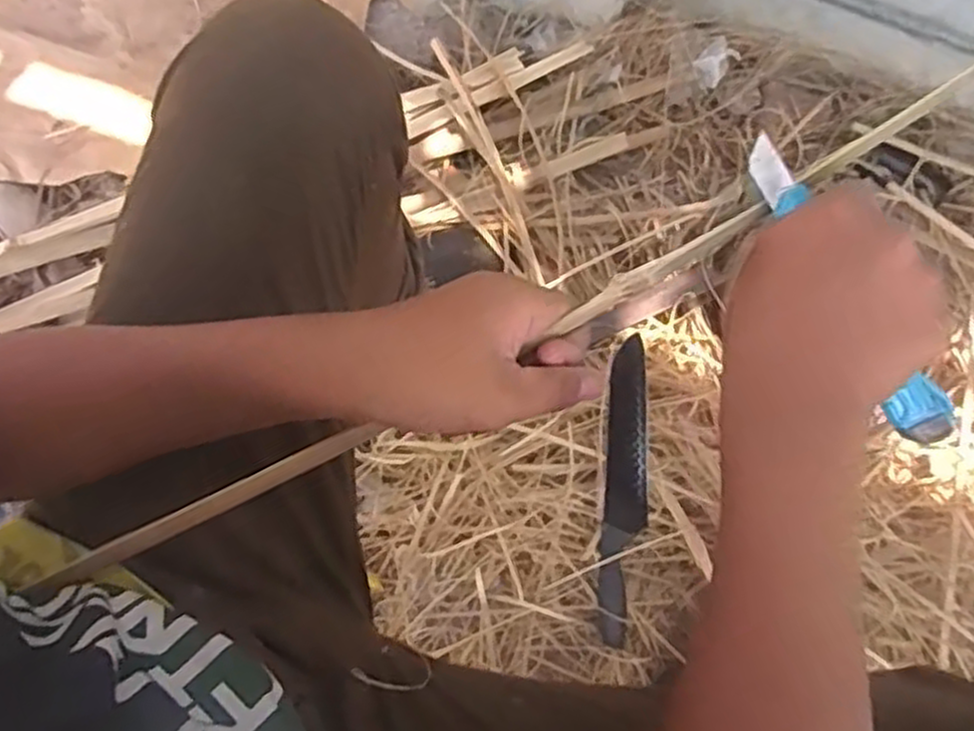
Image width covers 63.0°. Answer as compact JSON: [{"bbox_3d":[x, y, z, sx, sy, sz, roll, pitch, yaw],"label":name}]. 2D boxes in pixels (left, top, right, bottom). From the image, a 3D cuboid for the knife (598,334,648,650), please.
[{"bbox_3d":[0.137,0.125,0.797,0.041,0.031,0.299,5,84,2],"label":"knife"}]

